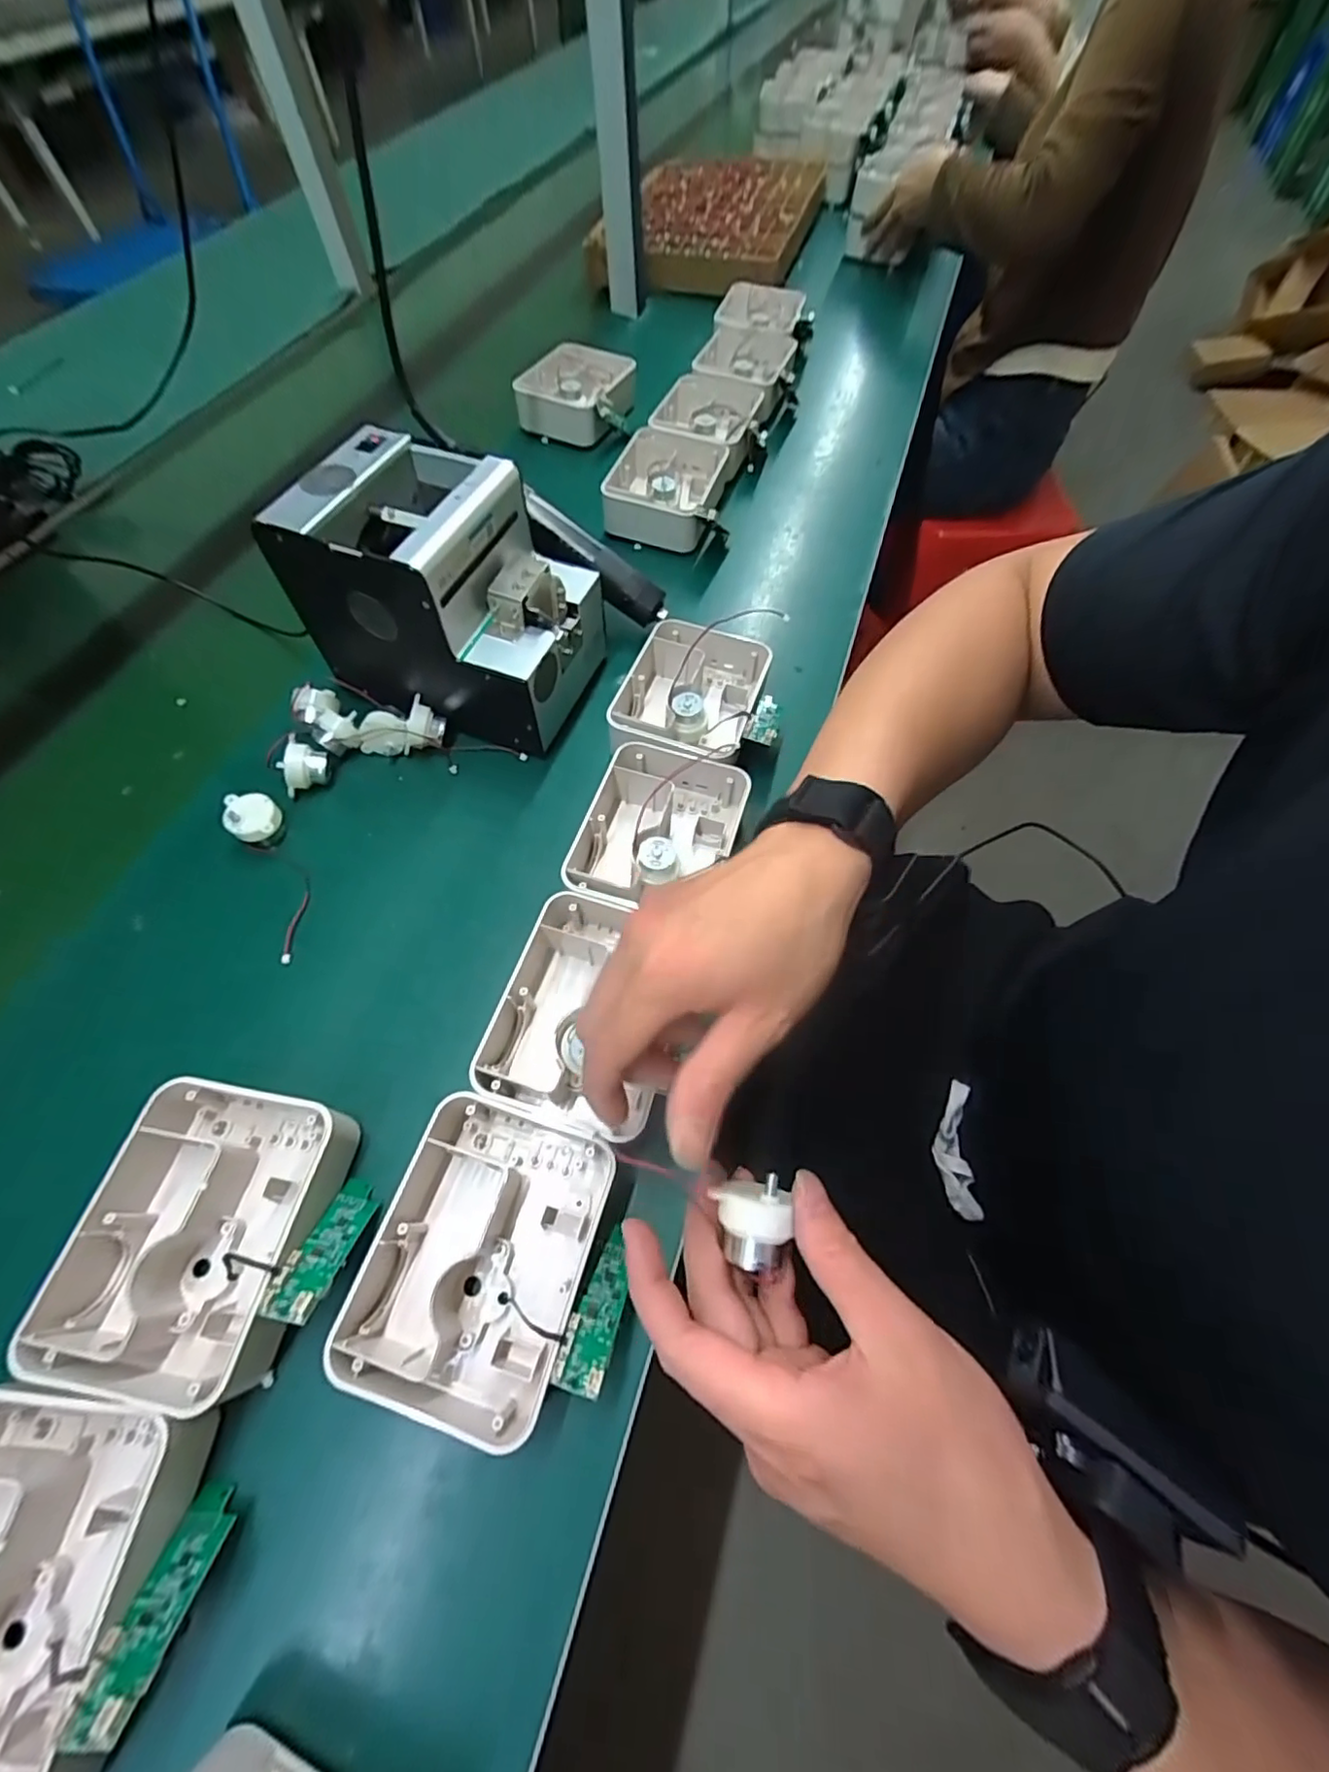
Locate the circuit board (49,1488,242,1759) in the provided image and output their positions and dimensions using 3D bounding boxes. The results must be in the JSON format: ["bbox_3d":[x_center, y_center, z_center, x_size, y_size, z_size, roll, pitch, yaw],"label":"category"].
[{"bbox_3d":[-0.200,0.283,0.240,0.024,0.009,0.069,0,20,2],"label":"circuit board"}]

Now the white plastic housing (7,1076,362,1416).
[{"bbox_3d":[-0.232,0.170,0.304,0.117,0.044,0.129,11,64,8],"label":"white plastic housing"}]

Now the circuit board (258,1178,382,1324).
[{"bbox_3d":[-0.167,0.178,0.301,0.022,0.011,0.068,4,24,4],"label":"circuit board"}]

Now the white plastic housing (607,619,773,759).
[{"bbox_3d":[0.018,-0.148,0.477,0.110,0.045,0.128,17,65,11],"label":"white plastic housing"}]

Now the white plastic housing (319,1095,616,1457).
[{"bbox_3d":[-0.092,0.178,0.299,0.106,0.037,0.129,14,64,9],"label":"white plastic housing"}]

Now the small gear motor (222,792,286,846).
[{"bbox_3d":[-0.288,-0.046,0.429,0.032,0.034,0.037,-40,68,-17],"label":"small gear motor"}]

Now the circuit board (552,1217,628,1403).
[{"bbox_3d":[-0.030,0.196,0.287,0.021,0.011,0.070,12,36,8],"label":"circuit board"}]

